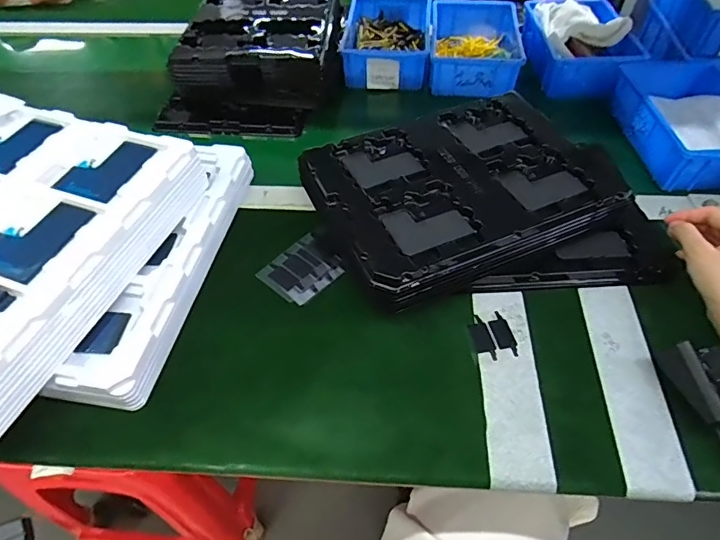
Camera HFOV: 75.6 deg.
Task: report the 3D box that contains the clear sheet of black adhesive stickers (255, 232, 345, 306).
[{"bbox_3d":[-0.063,0.000,0.509,0.078,0.005,0.069,-38,60,-25],"label":"clear sheet of black adhesive stickers"}]

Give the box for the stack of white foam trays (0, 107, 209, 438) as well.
[{"bbox_3d":[-0.361,-0.033,0.461,0.299,0.056,0.325,16,54,13],"label":"stack of white foam trays"}]

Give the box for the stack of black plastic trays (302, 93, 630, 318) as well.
[{"bbox_3d":[0.129,-0.097,0.543,0.355,0.075,0.221,-21,54,-15],"label":"stack of black plastic trays"}]

